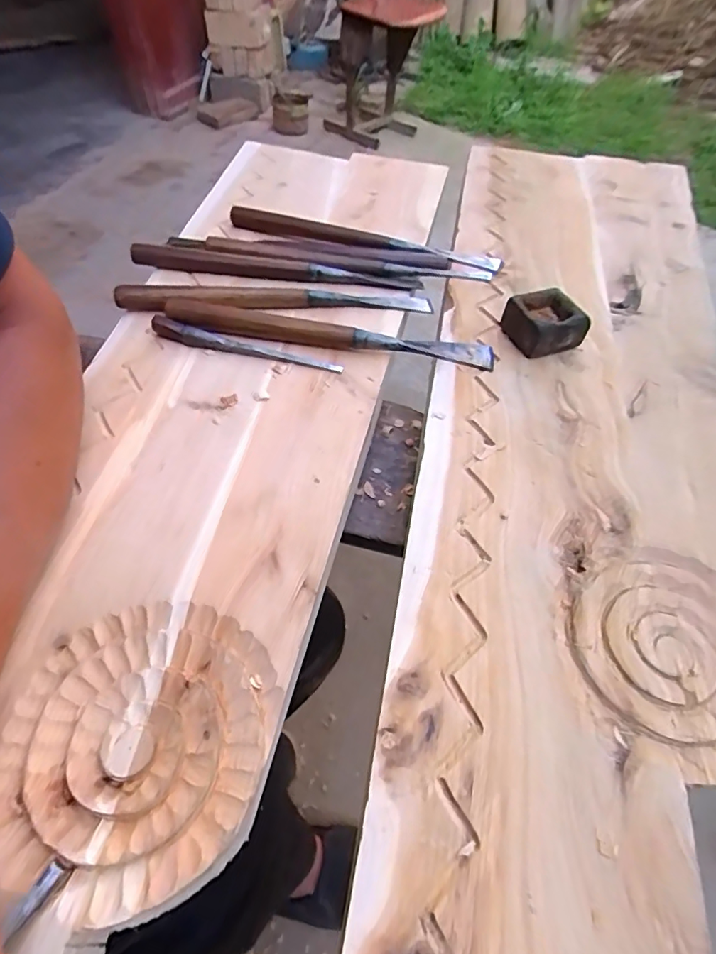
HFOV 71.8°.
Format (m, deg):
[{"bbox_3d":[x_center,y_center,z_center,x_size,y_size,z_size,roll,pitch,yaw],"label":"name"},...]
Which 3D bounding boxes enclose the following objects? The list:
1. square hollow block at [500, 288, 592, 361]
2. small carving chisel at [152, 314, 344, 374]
[{"bbox_3d":[0.142,-0.120,0.386,0.051,0.029,0.048,-21,57,-18],"label":"square hollow block"},{"bbox_3d":[-0.084,-0.100,0.373,0.144,0.016,0.015,11,54,5],"label":"small carving chisel"}]

